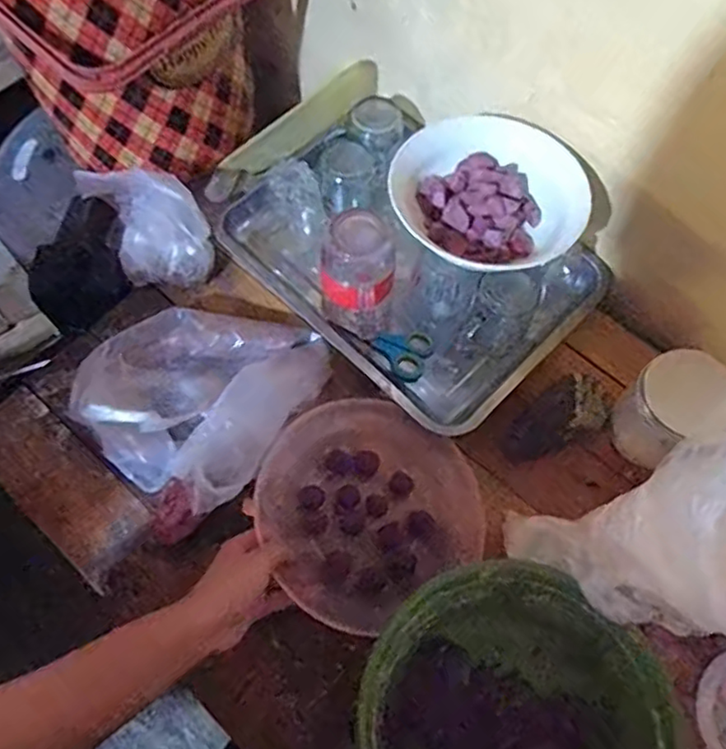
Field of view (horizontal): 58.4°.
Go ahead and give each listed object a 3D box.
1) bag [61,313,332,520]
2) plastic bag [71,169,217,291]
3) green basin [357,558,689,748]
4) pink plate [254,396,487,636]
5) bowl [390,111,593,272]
[{"bbox_3d":[-0.160,0.005,0.639,0.206,0.096,0.214,32,70,12],"label":"bag"},{"bbox_3d":[-0.234,-0.168,0.722,0.099,0.093,0.132,-30,70,-13],"label":"plastic bag"},{"bbox_3d":[0.122,0.275,0.514,0.240,0.107,0.206,34,70,13],"label":"green basin"},{"bbox_3d":[0.005,0.119,0.618,0.208,0.039,0.189,-31,80,-28],"label":"pink plate"},{"bbox_3d":[0.126,-0.179,0.648,0.169,0.057,0.181,0,66,-1],"label":"bowl"}]

